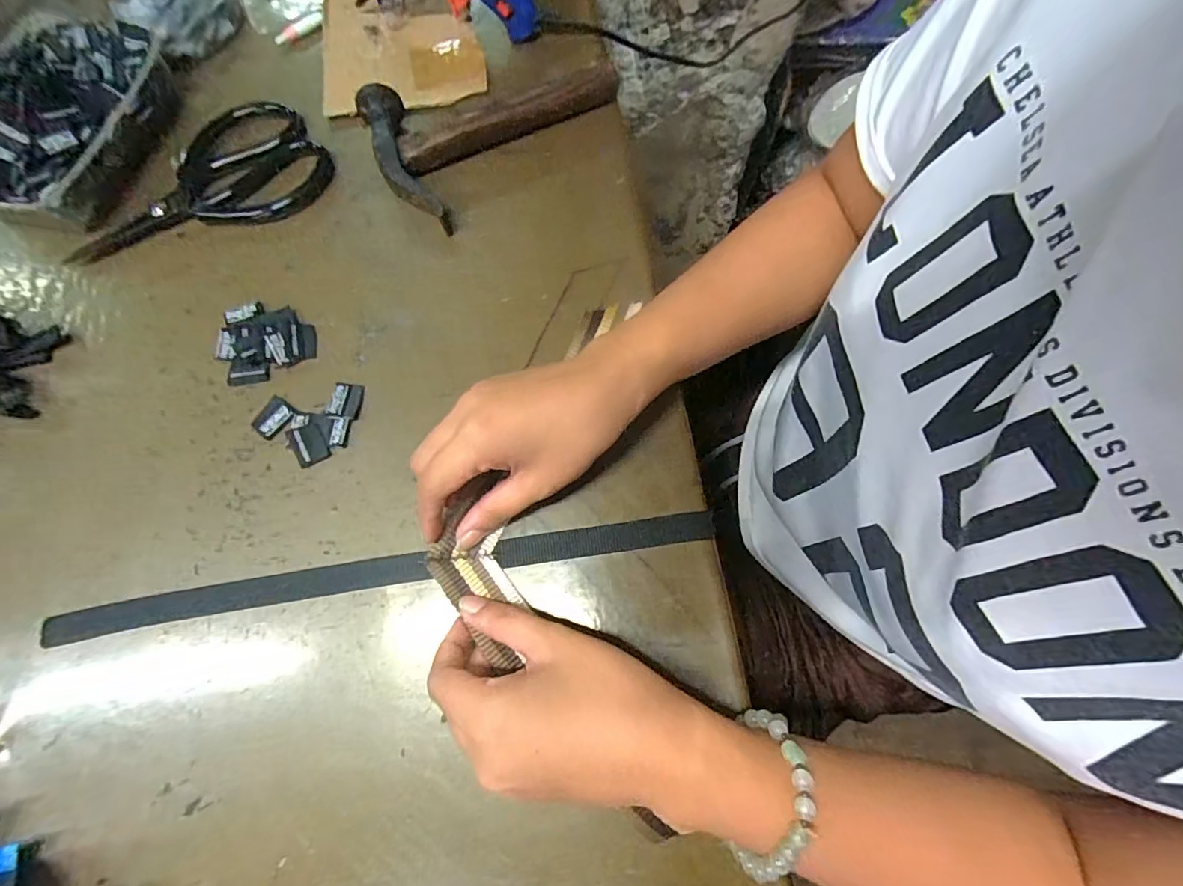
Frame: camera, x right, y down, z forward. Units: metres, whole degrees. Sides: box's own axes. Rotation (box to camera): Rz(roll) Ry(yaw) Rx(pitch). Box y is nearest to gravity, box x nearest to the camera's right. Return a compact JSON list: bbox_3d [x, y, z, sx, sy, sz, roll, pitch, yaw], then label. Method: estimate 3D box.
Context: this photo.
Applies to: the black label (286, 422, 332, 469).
[{"bbox_3d":[-0.173,0.001,0.310,0.019,0.006,0.025,-27,73,-7],"label":"black label"}]

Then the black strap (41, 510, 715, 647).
[{"bbox_3d":[-0.115,0.072,0.286,0.367,0.004,0.019,-9,72,-1],"label":"black strap"}]

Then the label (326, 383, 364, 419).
[{"bbox_3d":[-0.154,-0.027,0.319,0.019,0.005,0.023,4,72,3],"label":"label"}]

